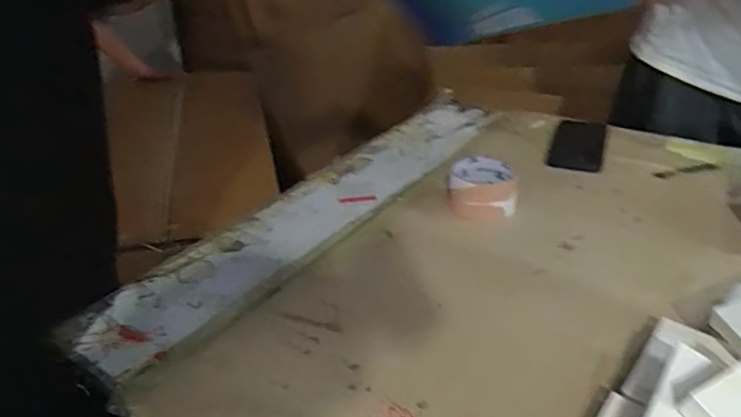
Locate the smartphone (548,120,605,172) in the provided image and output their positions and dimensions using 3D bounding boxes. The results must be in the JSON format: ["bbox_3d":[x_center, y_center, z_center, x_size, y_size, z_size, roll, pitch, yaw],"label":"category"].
[{"bbox_3d":[0.319,-0.102,0.866,0.073,0.013,0.155,6,37,23],"label":"smartphone"}]

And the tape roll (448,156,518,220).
[{"bbox_3d":[0.144,-0.027,0.724,0.082,0.044,0.099,3,32,8],"label":"tape roll"}]

